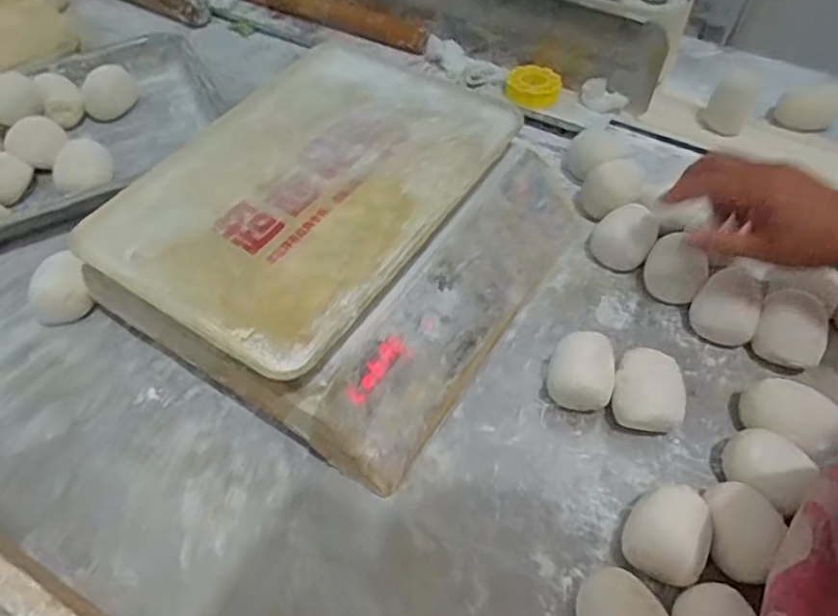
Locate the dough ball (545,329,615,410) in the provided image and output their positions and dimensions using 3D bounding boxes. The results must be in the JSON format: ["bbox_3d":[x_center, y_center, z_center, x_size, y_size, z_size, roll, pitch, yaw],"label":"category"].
[{"bbox_3d":[0.128,0.051,0.477,0.047,0.051,0.051,0,54,0],"label":"dough ball"}]

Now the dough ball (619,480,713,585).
[{"bbox_3d":[0.168,0.154,0.408,0.051,0.036,0.057,28,58,19],"label":"dough ball"}]

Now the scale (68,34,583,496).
[{"bbox_3d":[-0.062,-0.070,0.532,0.318,0.103,0.345,28,58,19],"label":"scale"}]

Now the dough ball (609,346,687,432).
[{"bbox_3d":[0.180,0.067,0.470,0.055,0.039,0.069,18,56,12],"label":"dough ball"}]

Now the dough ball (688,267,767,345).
[{"bbox_3d":[0.257,0.000,0.505,0.046,0.058,0.038,20,56,14],"label":"dough ball"}]

